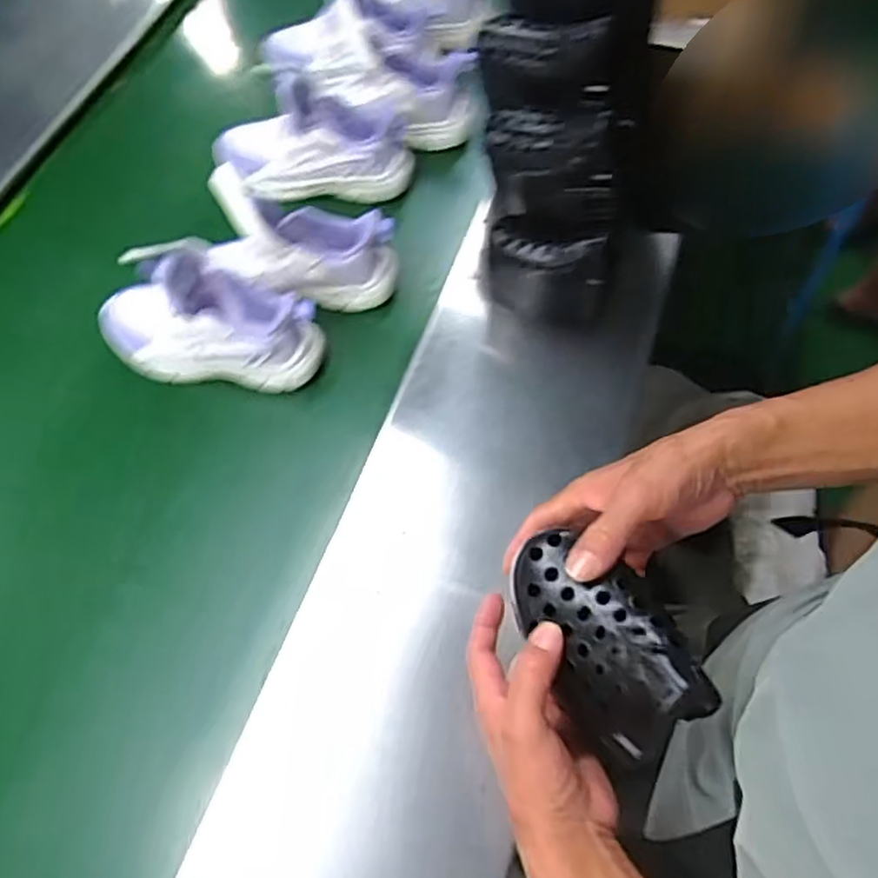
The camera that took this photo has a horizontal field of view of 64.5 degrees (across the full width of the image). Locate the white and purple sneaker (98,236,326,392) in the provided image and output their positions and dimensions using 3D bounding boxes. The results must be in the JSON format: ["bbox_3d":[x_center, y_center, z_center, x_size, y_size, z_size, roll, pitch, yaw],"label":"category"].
[{"bbox_3d":[-0.248,-0.131,0.732,0.238,0.137,0.092,4,63,2],"label":"white and purple sneaker"}]

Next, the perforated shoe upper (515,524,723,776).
[{"bbox_3d":[0.097,0.118,0.408,0.077,0.064,0.135,-42,36,3],"label":"perforated shoe upper"}]

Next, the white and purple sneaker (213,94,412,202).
[{"bbox_3d":[-0.159,-0.367,0.873,0.241,0.093,0.088,-3,63,-1],"label":"white and purple sneaker"}]

